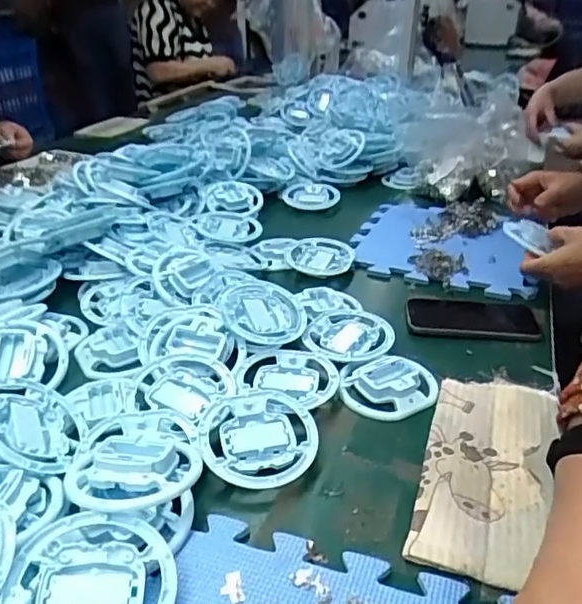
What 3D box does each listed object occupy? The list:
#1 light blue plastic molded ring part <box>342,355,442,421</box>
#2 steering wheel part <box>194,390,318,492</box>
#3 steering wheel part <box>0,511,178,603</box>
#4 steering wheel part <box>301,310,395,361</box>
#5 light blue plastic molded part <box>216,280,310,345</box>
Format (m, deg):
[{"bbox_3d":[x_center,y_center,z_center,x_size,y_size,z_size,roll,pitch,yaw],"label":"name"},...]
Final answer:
[{"bbox_3d":[0.105,0.085,0.584,0.103,0.018,0.077,-11,31,-15],"label":"light blue plastic molded ring part"},{"bbox_3d":[-0.029,0.121,0.507,0.102,0.027,0.099,-1,30,1],"label":"steering wheel part"},{"bbox_3d":[-0.129,0.190,0.371,0.099,0.040,0.095,-1,30,1],"label":"steering wheel part"},{"bbox_3d":[0.068,0.041,0.657,0.098,0.019,0.101,0,30,0],"label":"steering wheel part"},{"bbox_3d":[-0.033,0.011,0.658,0.100,0.008,0.104,12,37,-10],"label":"light blue plastic molded part"}]

